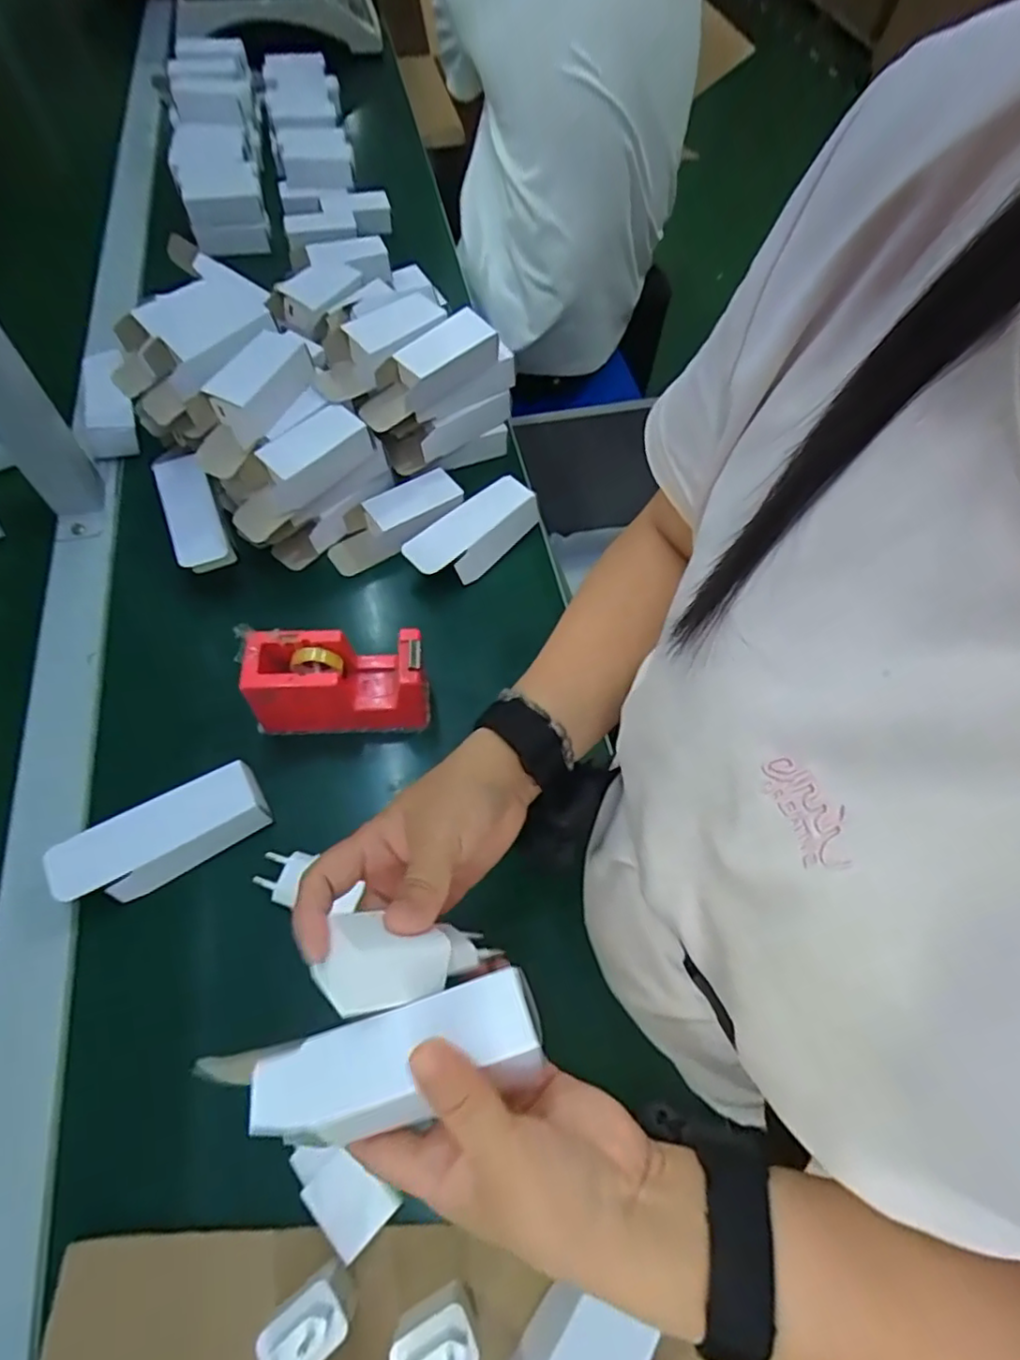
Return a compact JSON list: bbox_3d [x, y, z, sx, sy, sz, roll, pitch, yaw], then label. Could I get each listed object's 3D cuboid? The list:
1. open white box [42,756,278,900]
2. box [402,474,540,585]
[{"bbox_3d":[-0.241,0.107,0.445,0.134,0.035,0.048,-30,66,-18],"label":"open white box"},{"bbox_3d":[-0.034,-0.138,0.599,0.054,0.031,0.136,41,66,18],"label":"box"}]

